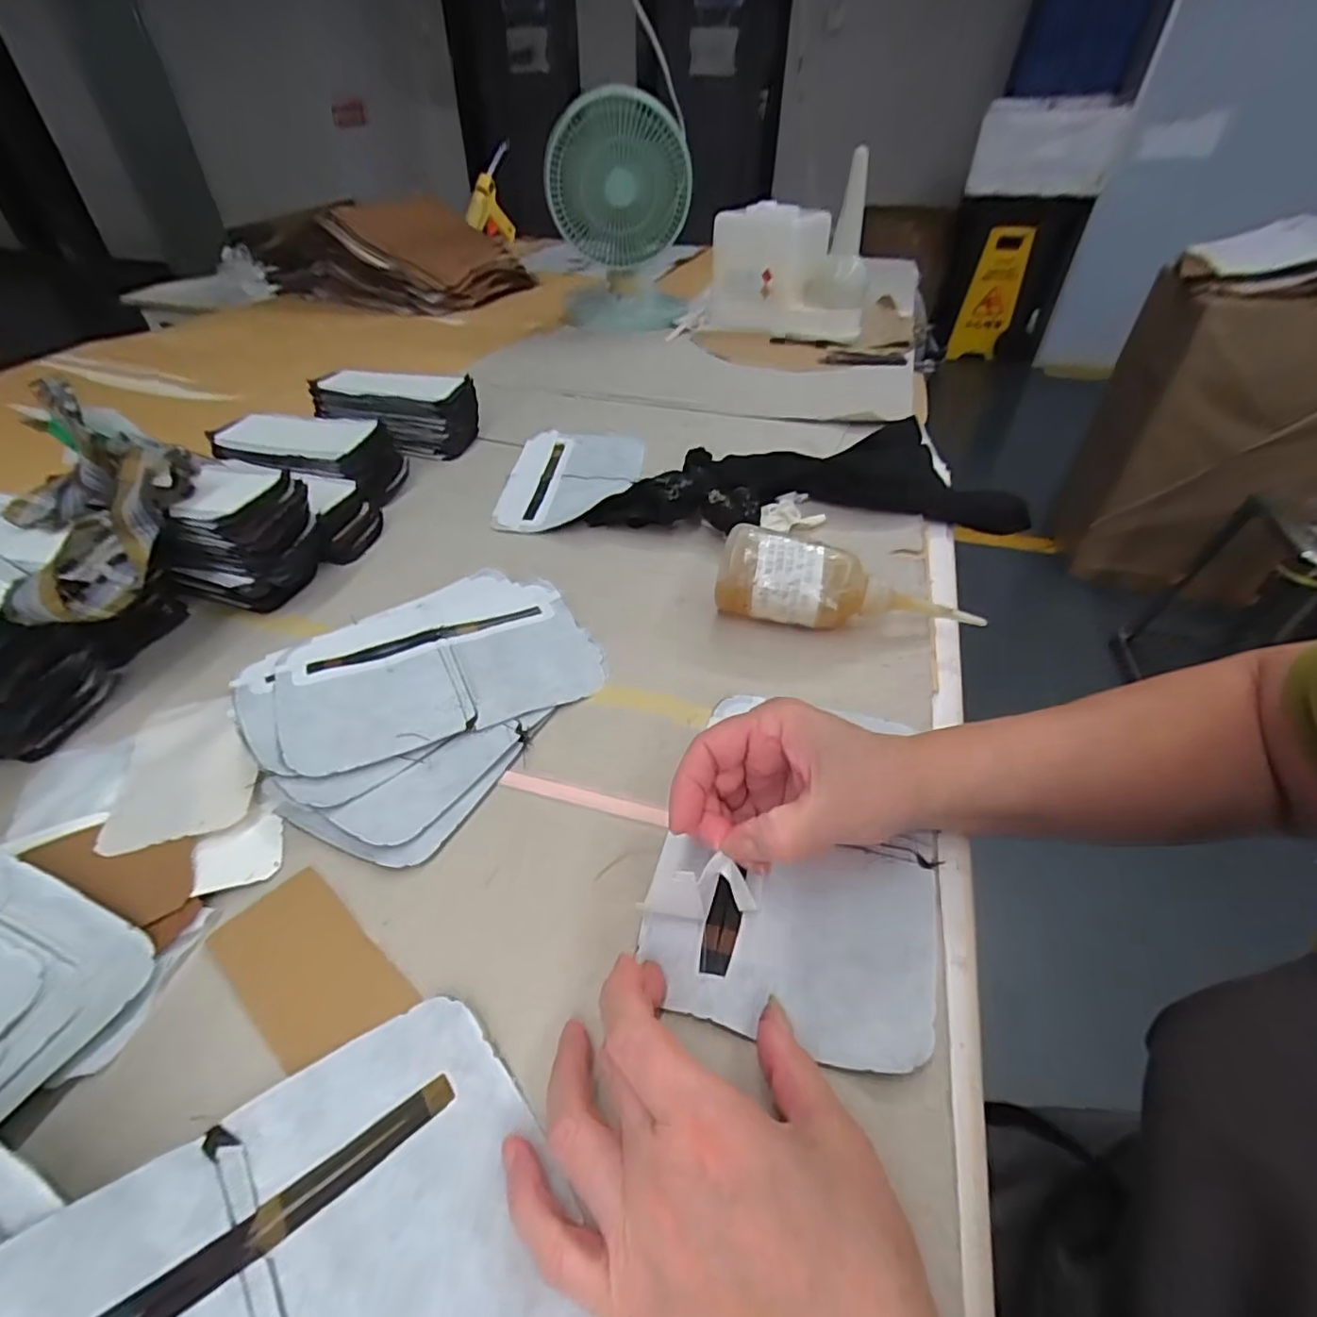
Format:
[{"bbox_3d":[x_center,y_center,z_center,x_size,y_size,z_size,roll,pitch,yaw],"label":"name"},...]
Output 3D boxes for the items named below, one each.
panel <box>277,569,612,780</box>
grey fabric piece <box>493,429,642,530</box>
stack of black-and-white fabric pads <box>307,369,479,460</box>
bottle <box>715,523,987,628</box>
[{"bbox_3d":[-0.151,-0.002,0.416,0.197,0.011,0.142,-18,46,-20],"label":"panel"},{"bbox_3d":[-0.087,-0.184,0.621,0.128,0.025,0.198,3,43,2],"label":"grey fabric piece"},{"bbox_3d":[-0.289,-0.265,0.671,0.163,0.079,0.061,9,43,8],"label":"stack of black-and-white fabric pads"},{"bbox_3d":[0.130,-0.042,0.428,0.177,0.063,0.053,16,45,16],"label":"bottle"}]

